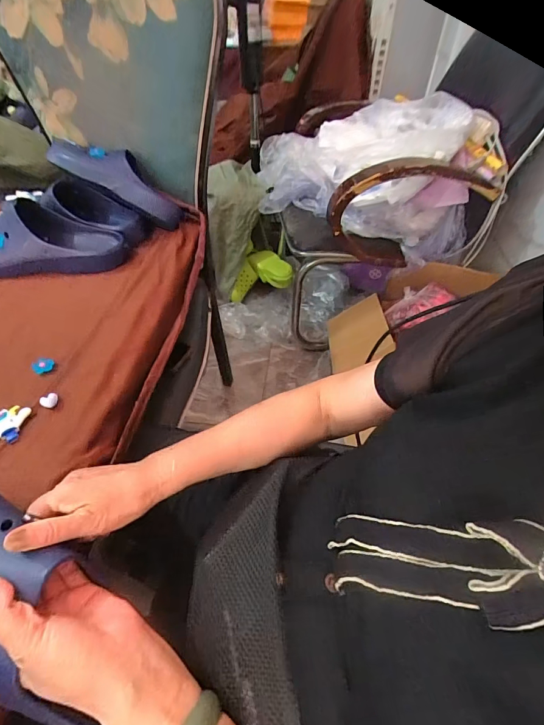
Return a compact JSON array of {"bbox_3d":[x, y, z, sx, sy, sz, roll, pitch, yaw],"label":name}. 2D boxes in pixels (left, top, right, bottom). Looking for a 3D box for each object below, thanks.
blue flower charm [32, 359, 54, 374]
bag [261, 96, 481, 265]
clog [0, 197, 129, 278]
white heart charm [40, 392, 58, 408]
[{"bbox_3d":[-0.297,0.003,0.468,0.025,0.006,0.025,-27,54,-24],"label":"blue flower charm"},{"bbox_3d":[0.280,-0.553,1.049,0.609,0.289,0.404,32,54,25],"label":"bag"},{"bbox_3d":[-0.396,-0.209,0.615,0.285,0.087,0.104,3,48,1],"label":"clog"},{"bbox_3d":[-0.264,0.045,0.430,0.019,0.007,0.016,-31,56,-27],"label":"white heart charm"}]

